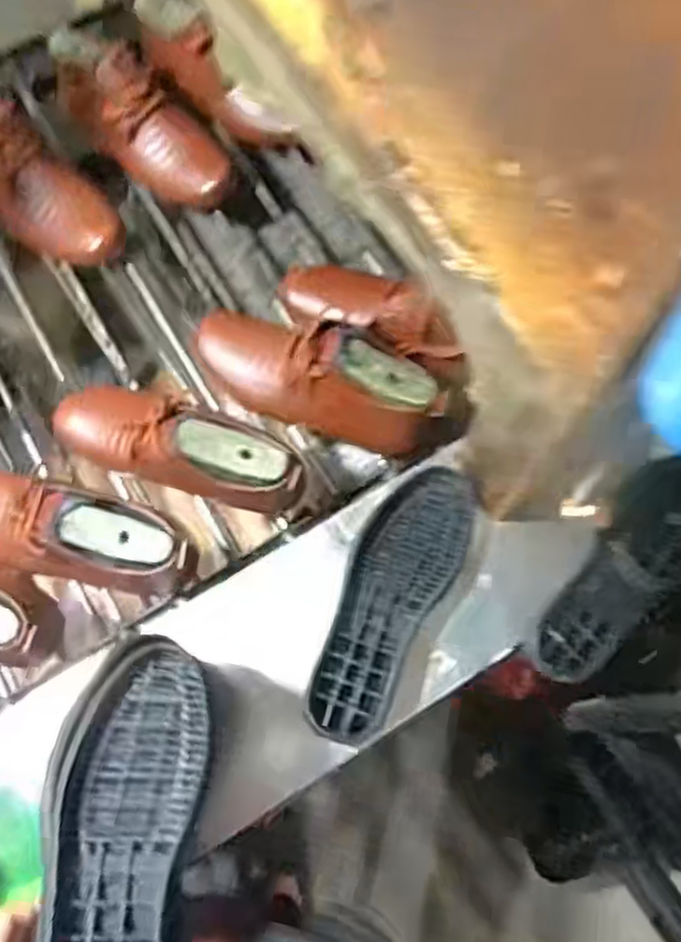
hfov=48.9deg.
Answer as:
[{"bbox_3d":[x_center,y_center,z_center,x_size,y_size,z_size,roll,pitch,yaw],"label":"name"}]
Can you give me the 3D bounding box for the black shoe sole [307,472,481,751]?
[{"bbox_3d":[0.051,0.120,0.734,0.099,0.017,0.284,23,73,8],"label":"black shoe sole"}]

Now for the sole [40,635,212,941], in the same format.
[{"bbox_3d":[-0.159,0.268,0.543,0.115,0.036,0.293,-1,59,0],"label":"sole"}]

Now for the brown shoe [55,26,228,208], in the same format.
[{"bbox_3d":[-0.253,-0.436,0.937,0.257,0.123,0.112,39,72,-24],"label":"brown shoe"}]

